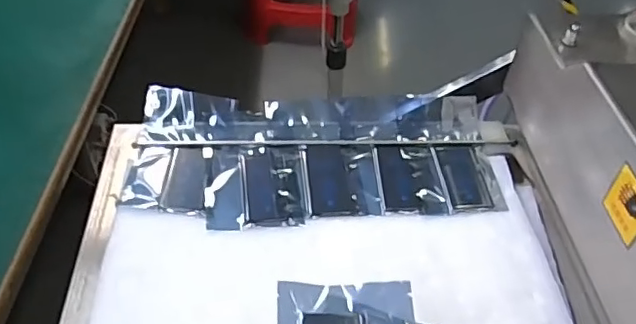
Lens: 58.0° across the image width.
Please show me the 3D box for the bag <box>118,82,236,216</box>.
[{"bbox_3d":[-0.148,-0.014,0.603,0.097,0.019,0.146,12,59,4],"label":"bag"}]

